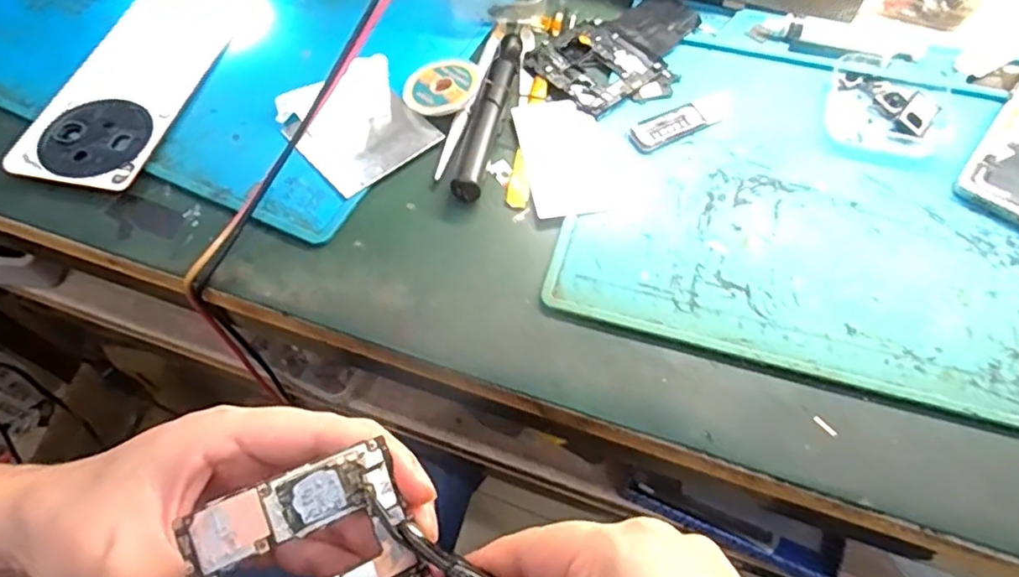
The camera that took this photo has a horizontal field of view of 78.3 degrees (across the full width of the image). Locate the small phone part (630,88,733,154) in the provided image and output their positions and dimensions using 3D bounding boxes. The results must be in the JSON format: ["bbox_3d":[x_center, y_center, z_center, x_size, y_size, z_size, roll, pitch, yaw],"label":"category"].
[{"bbox_3d":[0.101,-0.098,0.360,0.068,0.004,0.020,-26,63,-13],"label":"small phone part"}]

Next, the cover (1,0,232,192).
[{"bbox_3d":[-0.224,-0.119,0.372,0.074,0.010,0.145,12,62,7],"label":"cover"}]

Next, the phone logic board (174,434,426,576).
[{"bbox_3d":[-0.060,0.087,0.193,0.063,0.006,0.055,-18,87,-29],"label":"phone logic board"}]

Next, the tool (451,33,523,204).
[{"bbox_3d":[-0.009,-0.102,0.359,0.013,0.014,0.124,11,61,7],"label":"tool"}]

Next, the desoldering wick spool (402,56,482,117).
[{"bbox_3d":[-0.040,-0.119,0.367,0.045,0.011,0.042,0,61,1],"label":"desoldering wick spool"}]

